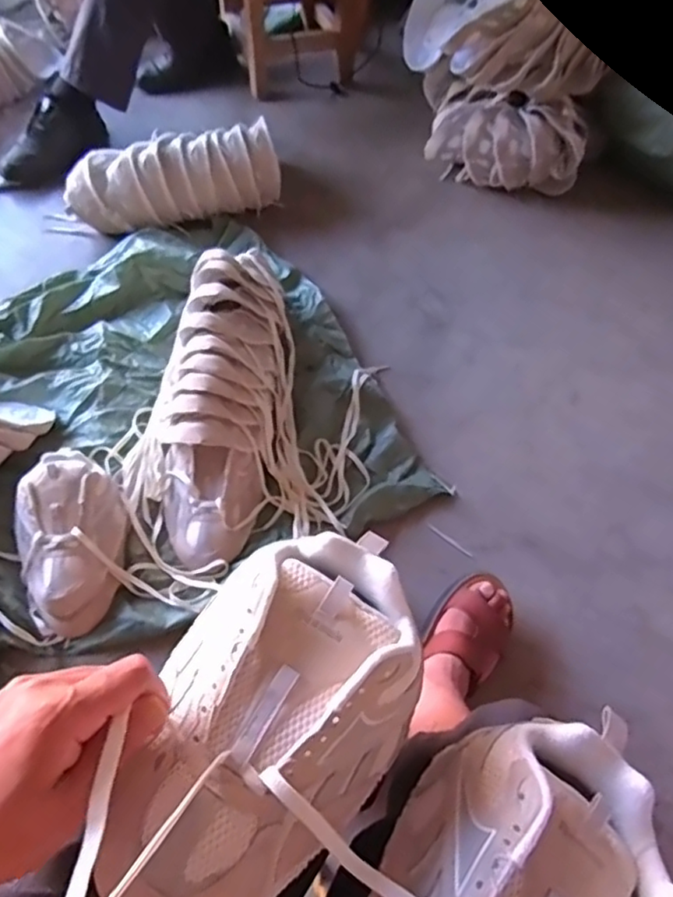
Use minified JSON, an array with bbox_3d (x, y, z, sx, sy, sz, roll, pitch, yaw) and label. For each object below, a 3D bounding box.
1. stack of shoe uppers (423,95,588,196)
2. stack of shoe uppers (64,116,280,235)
[{"bbox_3d":[0.380,-0.657,1.370,0.357,0.182,0.137,7,59,0],"label":"stack of shoe uppers"},{"bbox_3d":[-0.323,-0.539,1.267,0.416,0.139,0.098,-16,62,-13],"label":"stack of shoe uppers"}]

